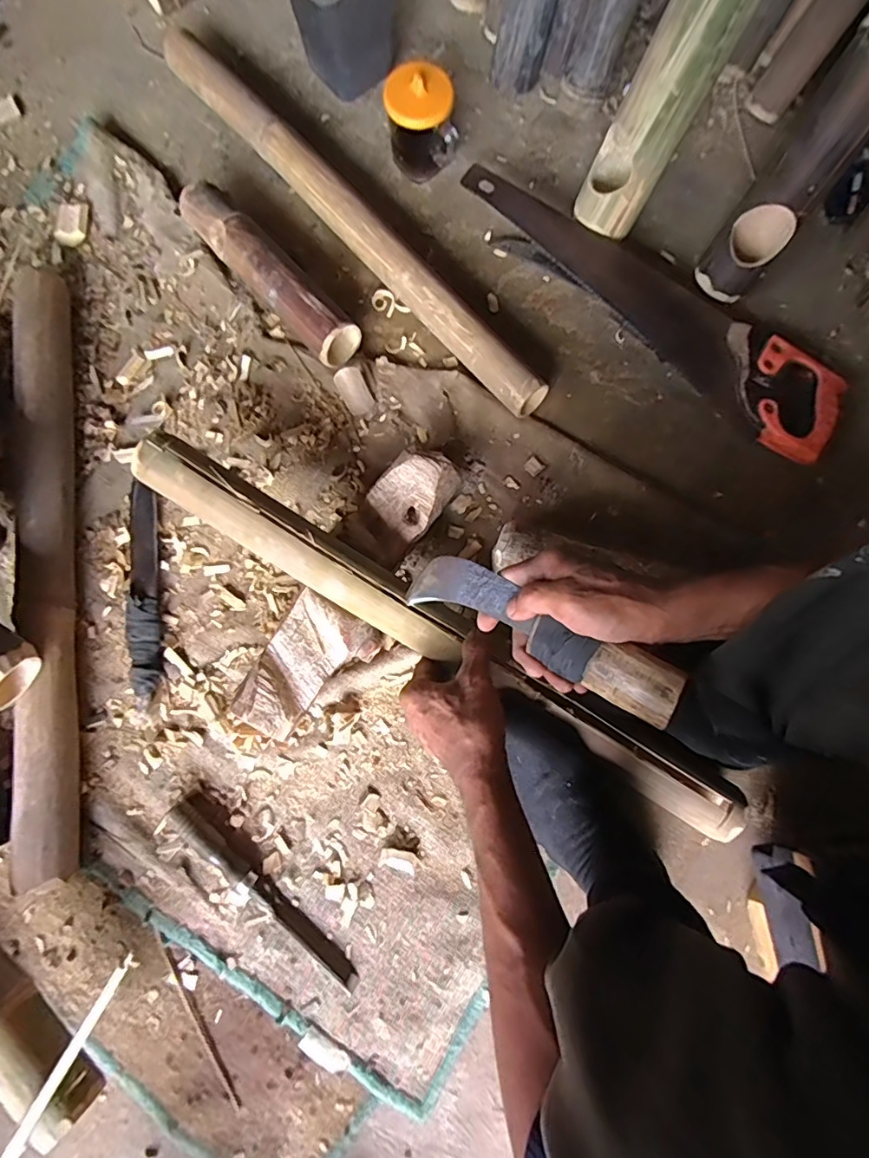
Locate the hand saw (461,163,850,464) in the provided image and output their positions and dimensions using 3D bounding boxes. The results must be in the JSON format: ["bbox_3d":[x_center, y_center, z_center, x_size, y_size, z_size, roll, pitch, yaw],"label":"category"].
[{"bbox_3d":[0.251,-0.329,0.627,0.513,0.045,0.122,39,82,6],"label":"hand saw"}]

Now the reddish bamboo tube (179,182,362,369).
[{"bbox_3d":[-0.197,-0.360,0.627,0.059,0.051,0.271,-44,83,-7],"label":"reddish bamboo tube"}]

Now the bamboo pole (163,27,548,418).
[{"bbox_3d":[-0.103,-0.437,0.643,0.053,0.051,0.649,-42,83,-7],"label":"bamboo pole"}]

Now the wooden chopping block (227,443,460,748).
[{"bbox_3d":[-0.080,0.010,0.559,0.092,0.057,0.326,29,81,5],"label":"wooden chopping block"}]

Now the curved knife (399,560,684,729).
[{"bbox_3d":[0.077,0.039,0.426,0.235,0.028,0.048,29,80,32],"label":"curved knife"}]

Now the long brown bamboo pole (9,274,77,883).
[{"bbox_3d":[-0.411,-0.032,0.567,0.047,0.051,0.643,-7,80,-1],"label":"long brown bamboo pole"}]

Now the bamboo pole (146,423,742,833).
[{"bbox_3d":[0.004,0.051,0.506,0.645,0.029,0.051,32,81,1],"label":"bamboo pole"}]

